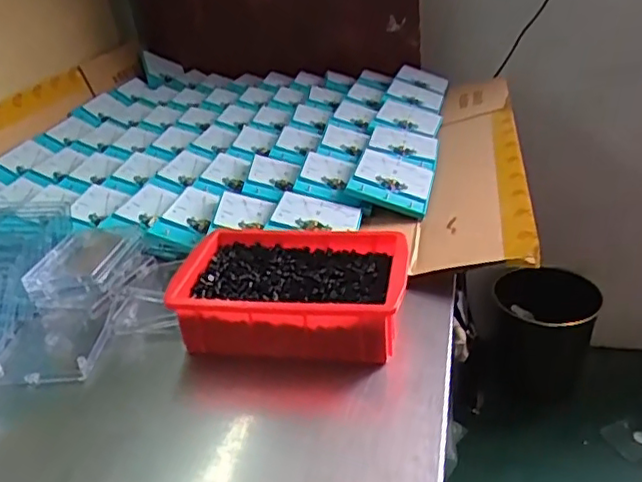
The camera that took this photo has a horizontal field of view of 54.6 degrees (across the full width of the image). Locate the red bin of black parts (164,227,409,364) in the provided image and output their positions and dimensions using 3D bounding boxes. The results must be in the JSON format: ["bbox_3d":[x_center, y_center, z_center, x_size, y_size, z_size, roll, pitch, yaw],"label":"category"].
[{"bbox_3d":[-0.022,0.050,0.584,0.202,0.079,0.141,2,30,12],"label":"red bin of black parts"}]

